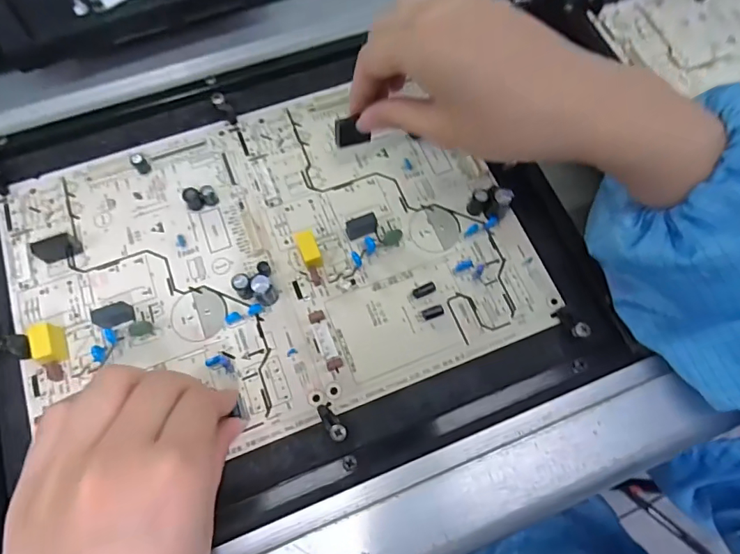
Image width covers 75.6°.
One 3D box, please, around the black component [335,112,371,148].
[{"bbox_3d":[-0.010,-0.084,0.273,0.020,0.017,0.005,-9,33,-6],"label":"black component"}]

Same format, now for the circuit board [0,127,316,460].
[{"bbox_3d":[-0.124,0.006,0.265,0.143,0.018,0.191,-18,71,-8],"label":"circuit board"}]

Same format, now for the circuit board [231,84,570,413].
[{"bbox_3d":[0.011,-0.041,0.283,0.140,0.022,0.194,-20,71,-9],"label":"circuit board"}]

